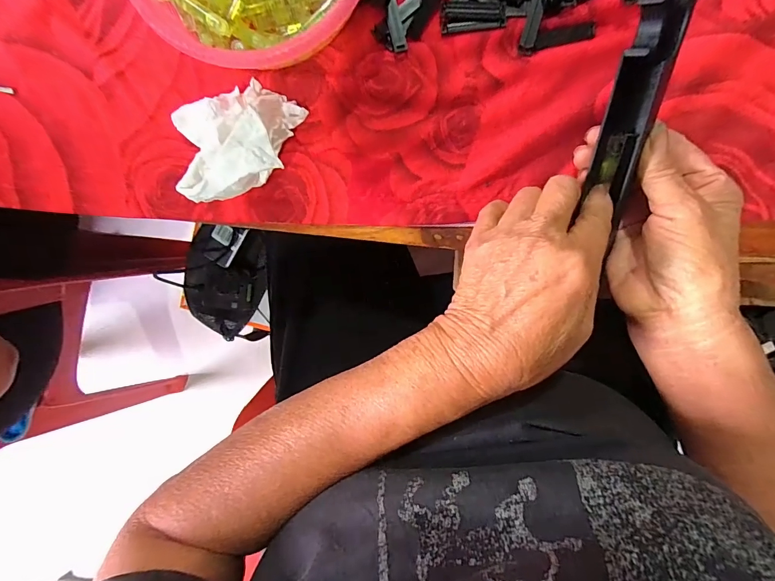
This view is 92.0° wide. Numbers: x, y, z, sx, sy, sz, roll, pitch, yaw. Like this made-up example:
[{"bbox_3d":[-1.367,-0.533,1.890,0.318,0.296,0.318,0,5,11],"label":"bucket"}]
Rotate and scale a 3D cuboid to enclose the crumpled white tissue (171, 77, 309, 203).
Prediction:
[{"bbox_3d":[-0.101,-0.104,0.260,0.064,0.062,0.088,7,96,3],"label":"crumpled white tissue"}]

